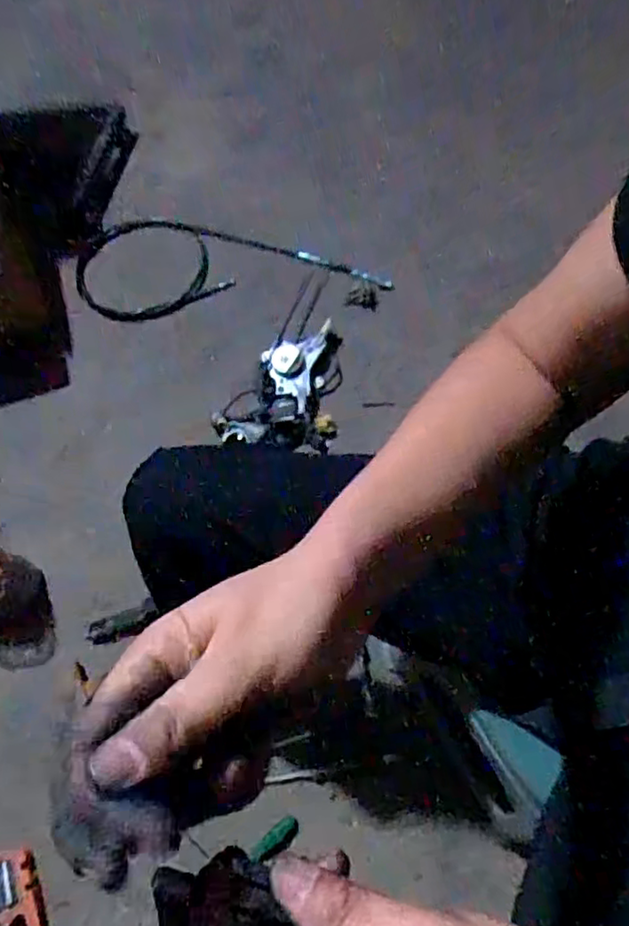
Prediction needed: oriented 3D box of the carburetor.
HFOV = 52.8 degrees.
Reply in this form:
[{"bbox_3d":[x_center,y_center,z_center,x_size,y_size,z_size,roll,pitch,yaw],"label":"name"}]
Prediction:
[{"bbox_3d":[-0.050,-0.134,1.089,0.193,0.072,0.245,8,69,10],"label":"carburetor"}]

